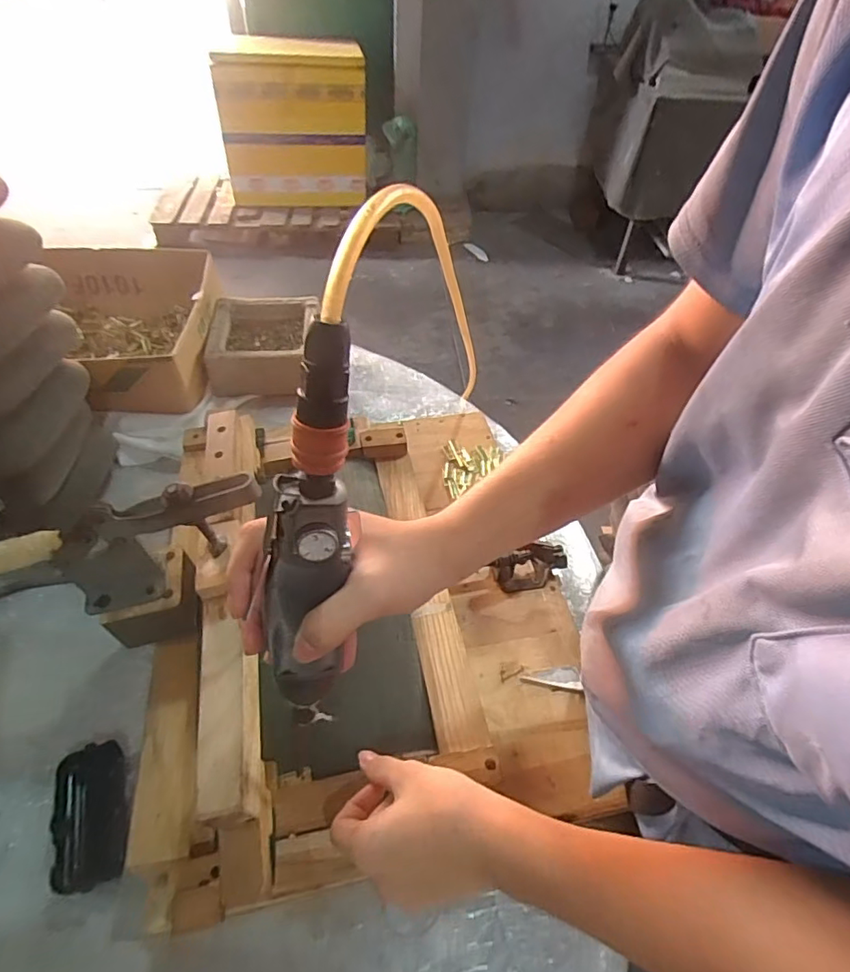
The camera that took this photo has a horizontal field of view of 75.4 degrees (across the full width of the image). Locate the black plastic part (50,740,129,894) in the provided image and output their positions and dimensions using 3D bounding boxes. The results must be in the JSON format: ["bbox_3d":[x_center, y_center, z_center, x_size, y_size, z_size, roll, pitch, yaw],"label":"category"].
[{"bbox_3d":[-0.280,0.276,0.463,0.049,0.027,0.108,-14,51,-16],"label":"black plastic part"}]

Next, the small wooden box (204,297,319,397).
[{"bbox_3d":[-0.251,-0.228,0.881,0.166,0.067,0.173,-1,49,-4],"label":"small wooden box"}]

